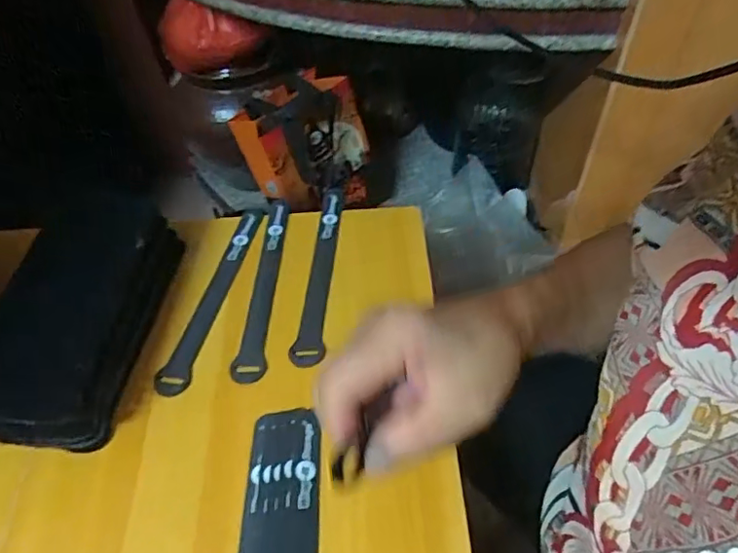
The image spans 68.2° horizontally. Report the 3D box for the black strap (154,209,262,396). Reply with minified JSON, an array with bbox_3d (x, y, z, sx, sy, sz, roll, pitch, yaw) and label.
[{"bbox_3d":[-0.132,0.013,0.464,0.024,0.008,0.191,7,53,9],"label":"black strap"}]

